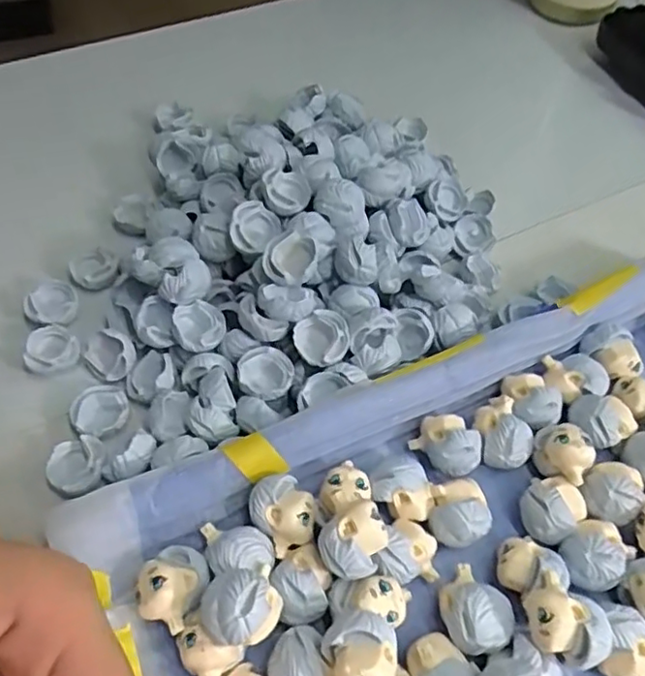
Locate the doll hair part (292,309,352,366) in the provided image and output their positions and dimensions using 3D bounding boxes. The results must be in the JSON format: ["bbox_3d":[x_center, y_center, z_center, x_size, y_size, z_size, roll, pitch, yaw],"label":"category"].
[{"bbox_3d":[0.001,0.001,0.268,0.023,0.011,0.023,-27,62,-19],"label":"doll hair part"}]

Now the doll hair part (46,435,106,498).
[{"bbox_3d":[-0.102,0.054,0.254,0.023,0.009,0.025,-9,57,-8],"label":"doll hair part"}]

